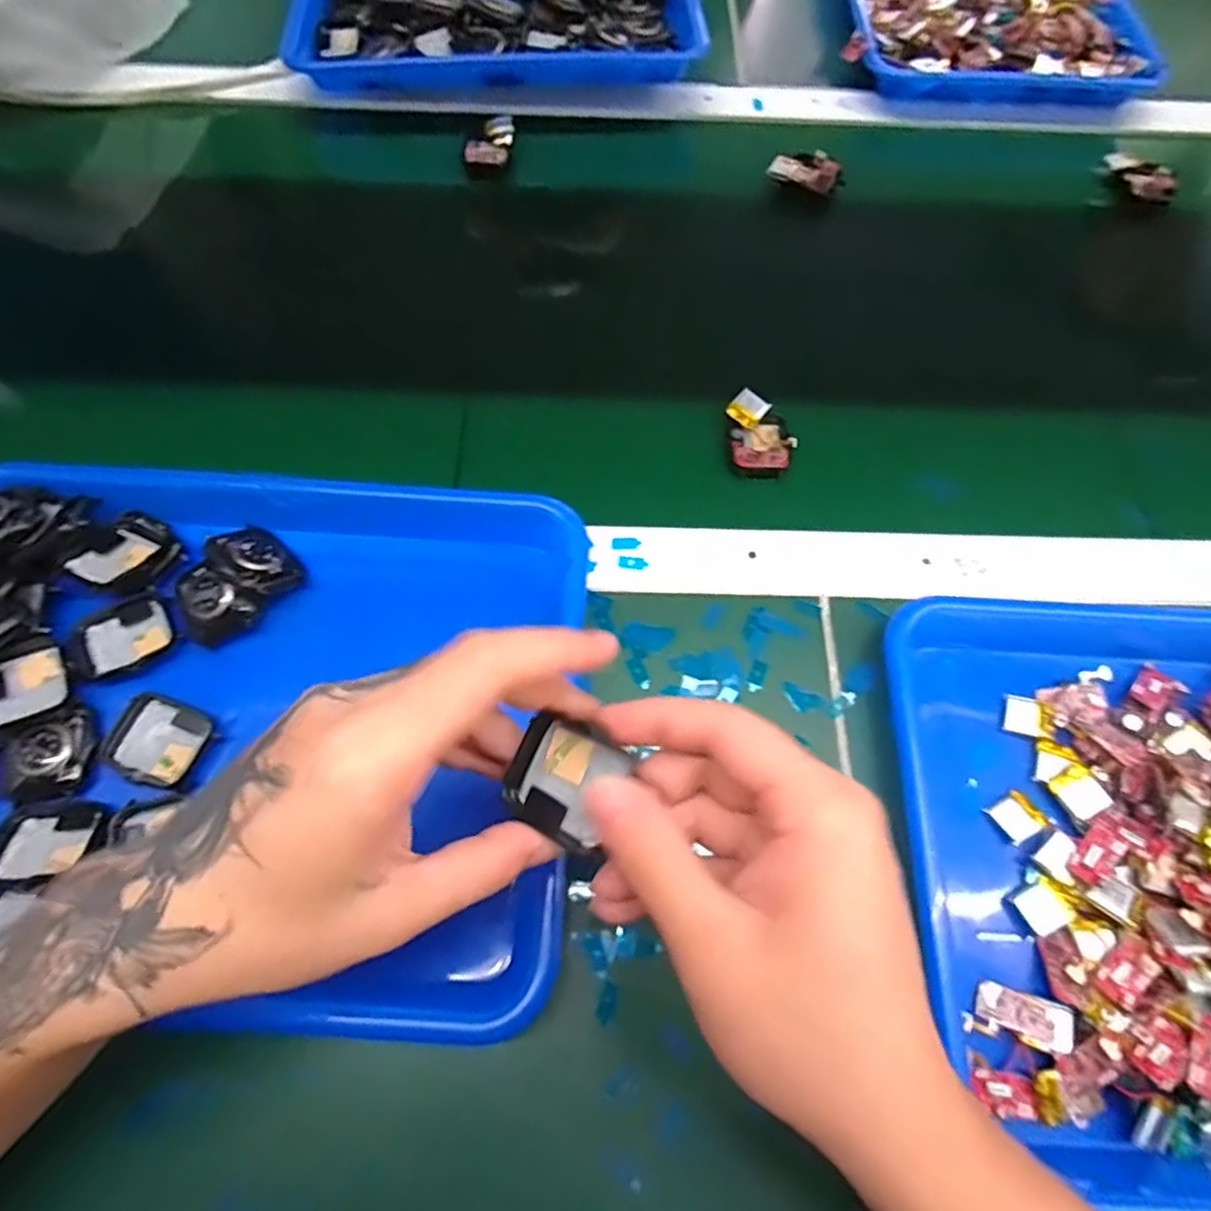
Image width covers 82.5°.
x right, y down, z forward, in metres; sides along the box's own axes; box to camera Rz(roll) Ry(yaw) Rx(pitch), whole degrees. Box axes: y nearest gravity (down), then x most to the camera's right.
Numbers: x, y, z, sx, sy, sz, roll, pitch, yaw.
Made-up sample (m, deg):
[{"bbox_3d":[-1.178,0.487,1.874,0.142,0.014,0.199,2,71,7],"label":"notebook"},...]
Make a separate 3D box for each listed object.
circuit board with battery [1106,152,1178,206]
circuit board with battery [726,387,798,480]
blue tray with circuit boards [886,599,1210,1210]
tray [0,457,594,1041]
[{"bbox_3d":[0.419,-0.334,0.541,0.061,0.018,0.022,31,68,0],"label":"circuit board with battery"},{"bbox_3d":[0.095,-0.103,0.421,0.037,0.016,0.057,-4,65,-2],"label":"circuit board with battery"},{"bbox_3d":[0.301,0.118,0.305,0.323,0.037,0.255,3,65,1],"label":"blue tray with circuit boards"},{"bbox_3d":[-0.180,0.046,0.325,0.329,0.042,0.253,3,65,1],"label":"tray"}]

